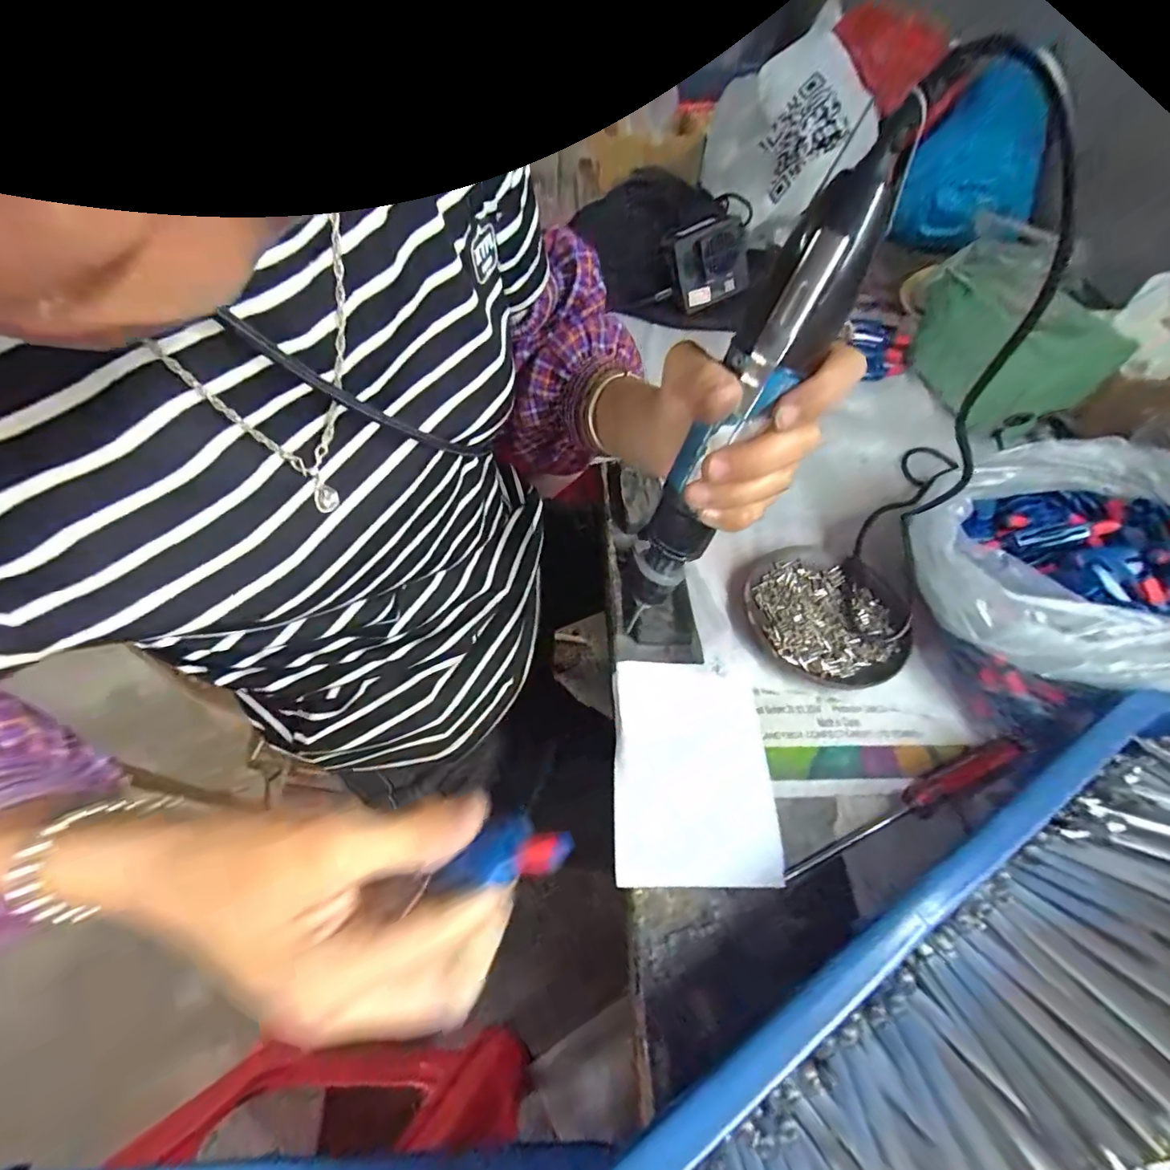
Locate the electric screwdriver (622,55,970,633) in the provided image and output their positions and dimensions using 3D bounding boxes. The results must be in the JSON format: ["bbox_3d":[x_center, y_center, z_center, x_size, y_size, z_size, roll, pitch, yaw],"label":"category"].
[{"bbox_3d":[0.067,-0.075,0.241,0.034,0.246,0.035,-23,59,-40],"label":"electric screwdriver"}]

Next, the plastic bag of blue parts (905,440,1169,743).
[{"bbox_3d":[0.337,-0.008,0.363,0.186,0.118,0.196,-11,57,-11],"label":"plastic bag of blue parts"}]

